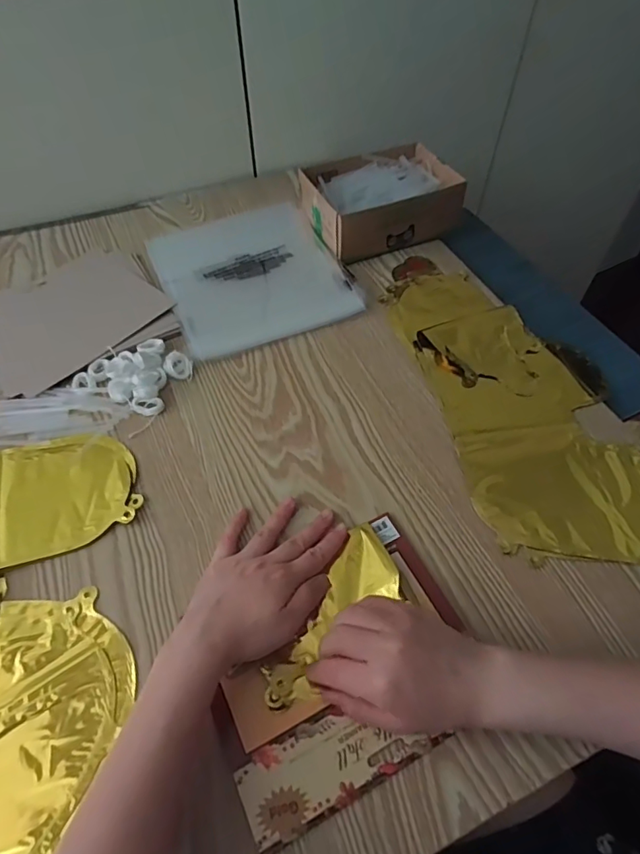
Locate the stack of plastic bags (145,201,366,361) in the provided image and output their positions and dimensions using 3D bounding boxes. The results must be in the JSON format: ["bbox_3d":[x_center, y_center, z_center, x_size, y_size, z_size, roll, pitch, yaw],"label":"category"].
[{"bbox_3d":[-0.091,-0.197,0.632,0.206,0.014,0.239,-20,57,-14],"label":"stack of plastic bags"}]

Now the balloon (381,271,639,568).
[{"bbox_3d":[0.215,-0.031,0.515,0.203,0.015,0.398,-13,56,-10],"label":"balloon"}]

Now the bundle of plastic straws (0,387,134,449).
[{"bbox_3d":[-0.264,-0.011,0.505,0.143,0.009,0.061,-6,55,-4],"label":"bundle of plastic straws"}]

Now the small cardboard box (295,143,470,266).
[{"bbox_3d":[0.078,-0.300,0.667,0.190,0.060,0.141,-17,56,-12],"label":"small cardboard box"}]

